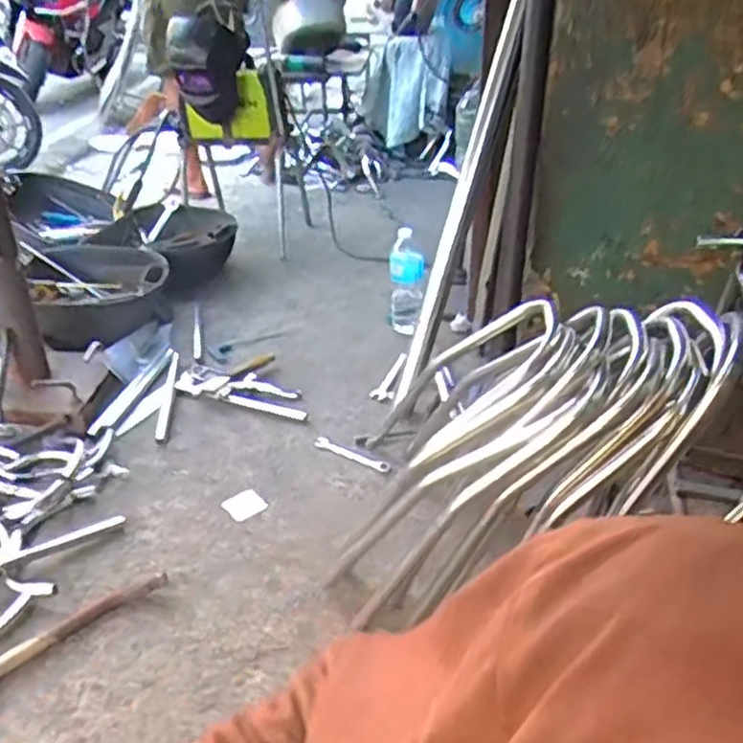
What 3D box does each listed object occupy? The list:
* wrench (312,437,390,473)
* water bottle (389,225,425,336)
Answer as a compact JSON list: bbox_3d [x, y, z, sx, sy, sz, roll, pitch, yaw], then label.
[{"bbox_3d":[-0.037,0.160,1.416,0.171,0.008,0.031,17,36,28],"label":"wrench"},{"bbox_3d":[0.088,-0.226,1.824,0.089,0.261,0.095,-1,31,1],"label":"water bottle"}]

